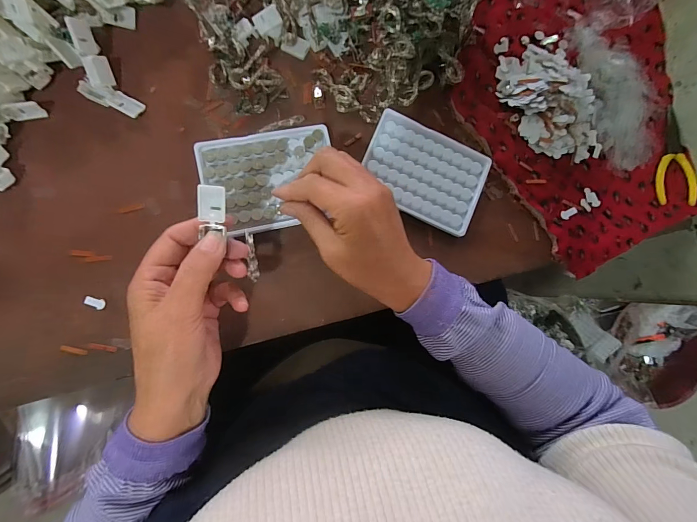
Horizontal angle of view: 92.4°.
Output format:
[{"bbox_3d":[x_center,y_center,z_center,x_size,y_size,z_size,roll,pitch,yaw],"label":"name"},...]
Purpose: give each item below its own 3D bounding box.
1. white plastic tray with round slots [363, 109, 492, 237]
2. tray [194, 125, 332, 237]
[{"bbox_3d":[0.081,-0.095,0.359,0.128,0.007,0.095,24,83,-6],"label":"white plastic tray with round slots"},{"bbox_3d":[-0.076,-0.079,0.328,0.125,0.009,0.099,-12,84,-9],"label":"tray"}]

